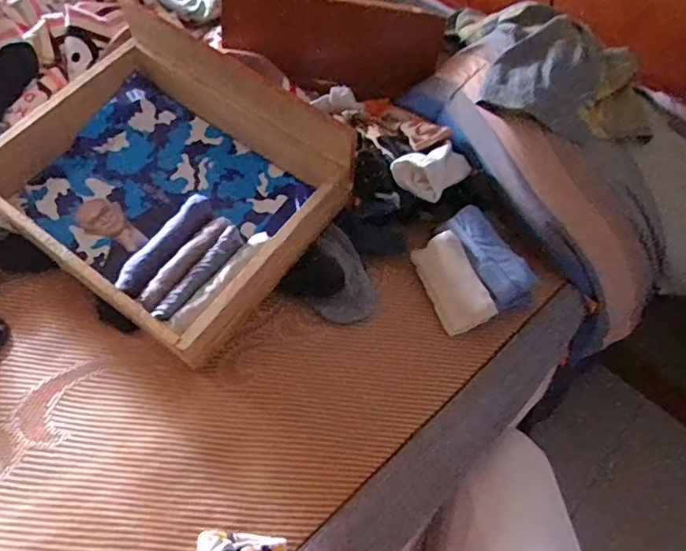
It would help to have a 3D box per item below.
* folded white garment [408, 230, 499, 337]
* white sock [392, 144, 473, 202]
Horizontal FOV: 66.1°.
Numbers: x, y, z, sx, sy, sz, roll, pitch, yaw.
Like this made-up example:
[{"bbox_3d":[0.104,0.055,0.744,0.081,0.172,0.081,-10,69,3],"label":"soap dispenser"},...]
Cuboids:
[{"bbox_3d":[0.139,0.008,0.670,0.060,0.051,0.127,-13,52,-18],"label":"folded white garment"},{"bbox_3d":[0.131,-0.151,0.739,0.118,0.037,0.072,-31,59,-29],"label":"white sock"}]

